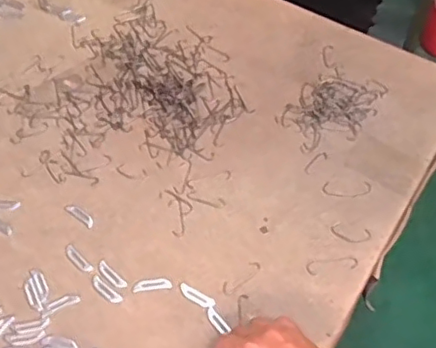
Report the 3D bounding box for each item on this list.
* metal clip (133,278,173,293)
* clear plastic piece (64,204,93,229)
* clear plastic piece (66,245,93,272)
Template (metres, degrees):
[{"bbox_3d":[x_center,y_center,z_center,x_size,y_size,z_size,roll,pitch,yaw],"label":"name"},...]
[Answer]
[{"bbox_3d":[-0.059,0.101,0.524,0.035,0.004,0.012,-6,59,-2],"label":"metal clip"},{"bbox_3d":[-0.134,0.039,0.563,0.035,0.004,0.011,35,66,20],"label":"clear plastic piece"},{"bbox_3d":[-0.131,0.080,0.542,0.035,0.004,0.010,39,68,22],"label":"clear plastic piece"}]

